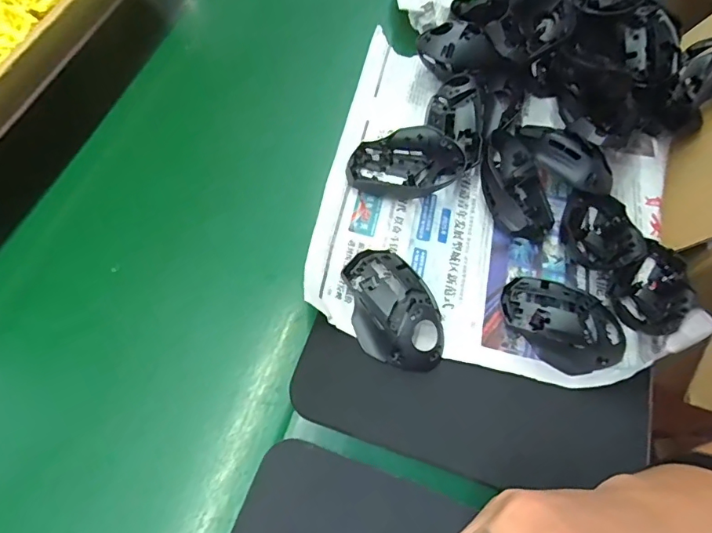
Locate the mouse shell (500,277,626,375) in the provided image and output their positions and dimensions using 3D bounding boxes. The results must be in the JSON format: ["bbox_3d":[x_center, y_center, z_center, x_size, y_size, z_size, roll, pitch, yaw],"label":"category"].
[{"bbox_3d":[0.187,0.050,0.430,0.113,0.031,0.066,32,67,12],"label":"mouse shell"}]

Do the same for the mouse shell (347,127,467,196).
[{"bbox_3d":[0.048,-0.108,0.489,0.108,0.044,0.058,-2,64,-4],"label":"mouse shell"}]

